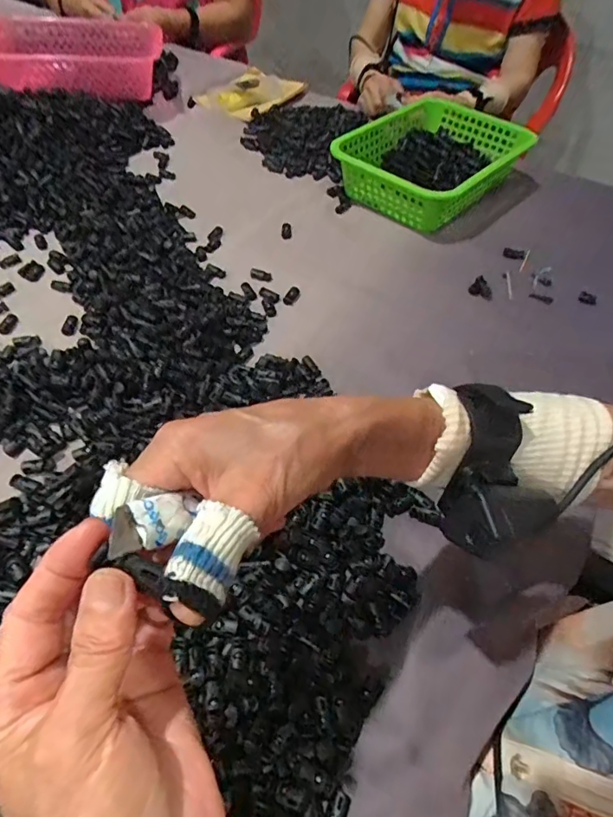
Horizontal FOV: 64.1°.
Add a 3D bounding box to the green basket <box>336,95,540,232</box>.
[{"bbox_3d":[0.200,-0.389,0.777,0.229,0.074,0.296,29,56,19],"label":"green basket"}]

